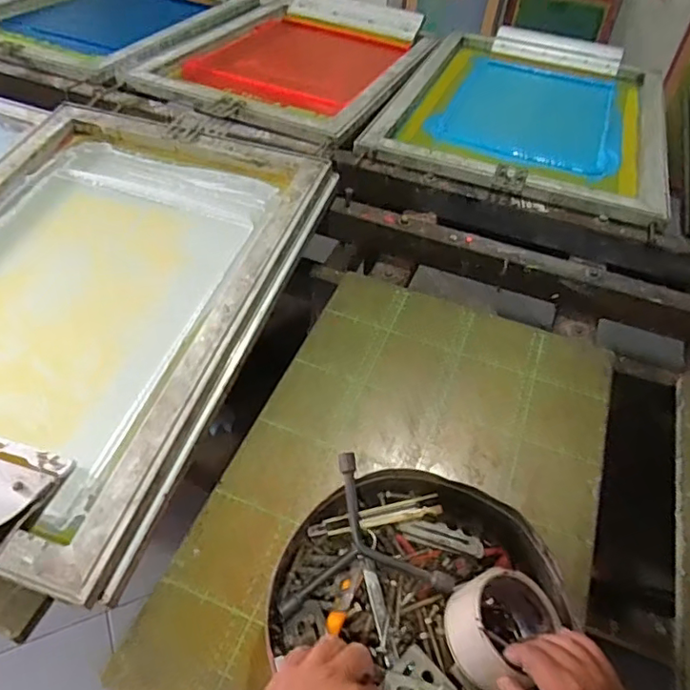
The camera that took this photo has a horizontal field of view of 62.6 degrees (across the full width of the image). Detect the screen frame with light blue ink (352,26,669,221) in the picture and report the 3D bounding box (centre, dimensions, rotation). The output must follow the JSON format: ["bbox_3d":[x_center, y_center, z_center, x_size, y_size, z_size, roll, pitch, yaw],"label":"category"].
[{"bbox_3d":[0.396,-0.494,1.182,0.525,0.066,0.733,21,48,12],"label":"screen frame with light blue ink"}]

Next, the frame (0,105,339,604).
[{"bbox_3d":[-0.337,-0.090,0.735,0.479,0.046,0.702,16,50,9],"label":"frame"}]

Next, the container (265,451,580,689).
[{"bbox_3d":[0.068,0.247,0.526,0.276,0.074,0.262,39,57,25],"label":"container"}]

